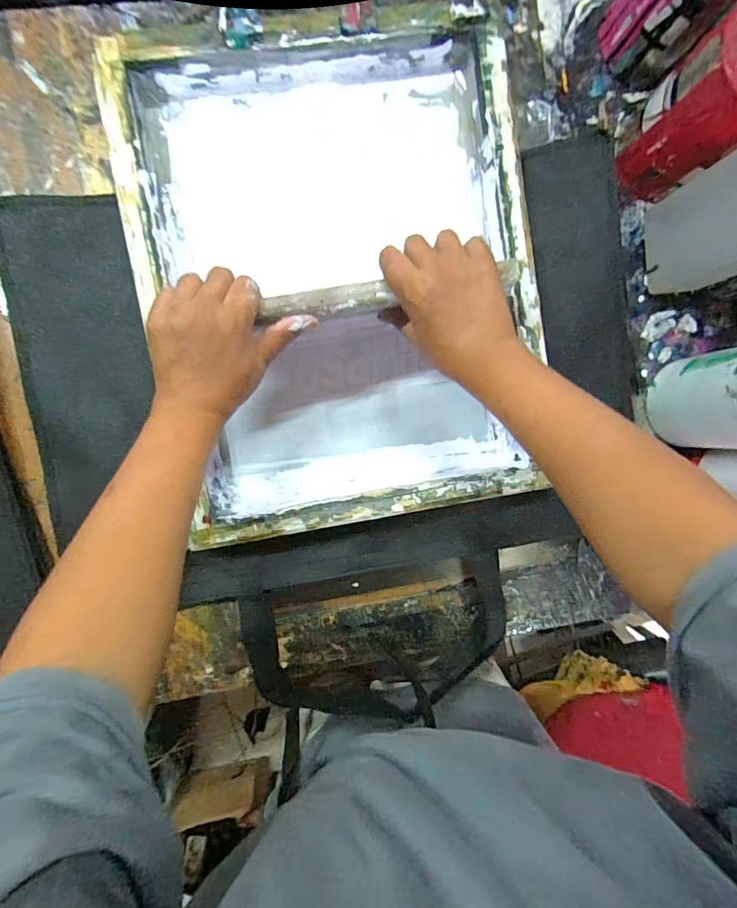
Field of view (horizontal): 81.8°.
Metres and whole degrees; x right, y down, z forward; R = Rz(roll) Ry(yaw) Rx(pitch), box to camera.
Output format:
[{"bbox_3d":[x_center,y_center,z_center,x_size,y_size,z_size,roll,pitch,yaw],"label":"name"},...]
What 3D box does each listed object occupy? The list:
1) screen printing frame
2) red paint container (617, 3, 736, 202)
[{"bbox_3d":[-0.027,-0.178,0.457,0.400,0.046,0.489,-8,94,-4],"label":"screen printing frame"},{"bbox_3d":[0.328,-0.333,0.403,0.115,0.143,0.097,-35,95,-3],"label":"red paint container"}]

